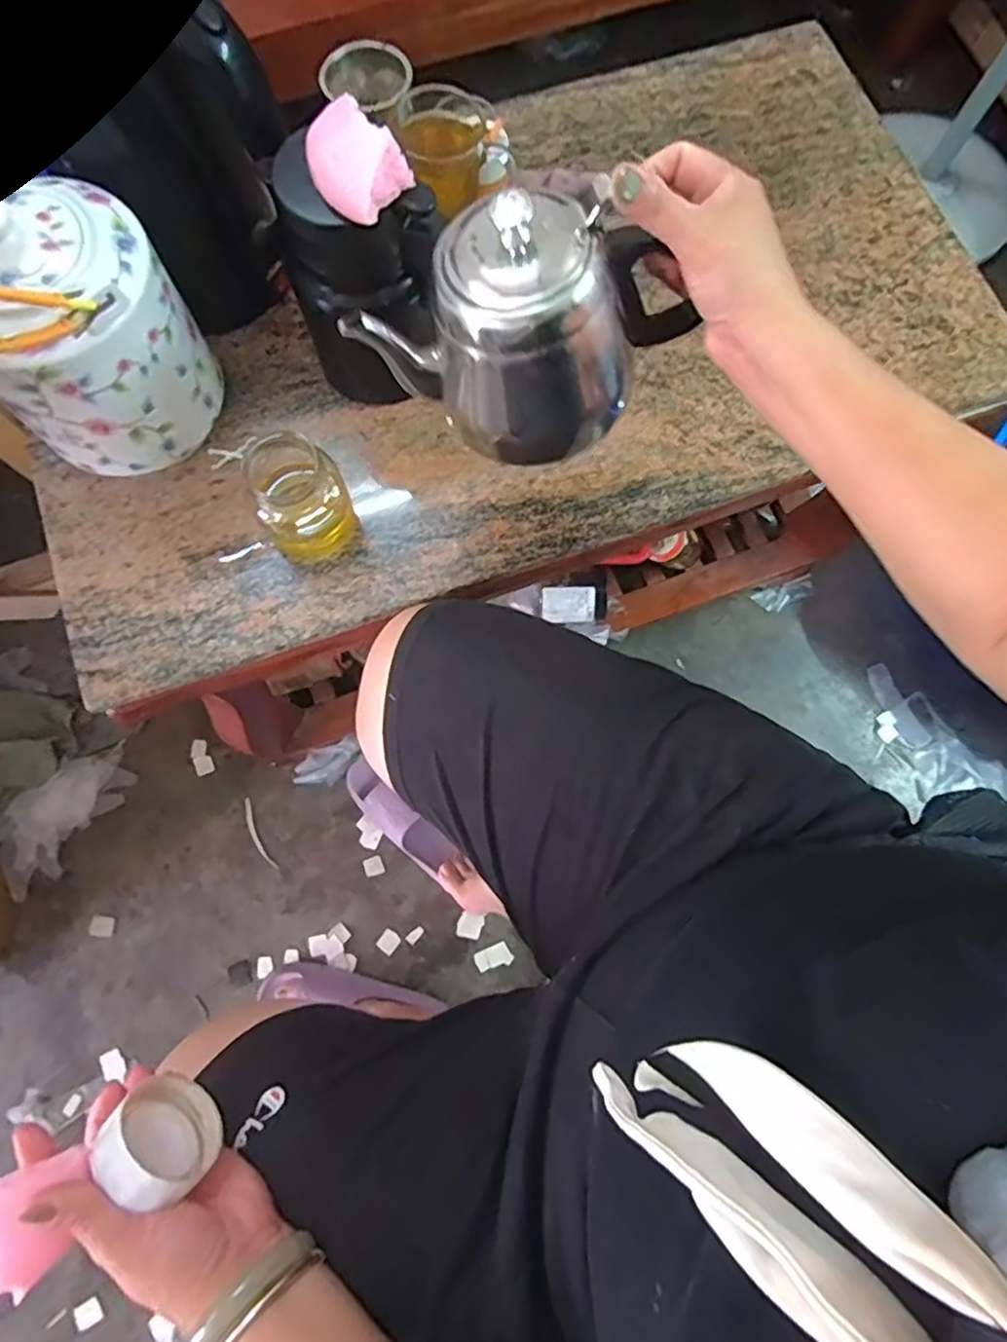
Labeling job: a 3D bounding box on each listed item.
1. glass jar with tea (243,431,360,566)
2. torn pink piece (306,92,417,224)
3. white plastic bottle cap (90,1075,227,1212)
[{"bbox_3d":[-0.160,-0.134,0.508,0.072,0.094,0.061,-23,77,-6],"label":"glass jar with tea"},{"bbox_3d":[-0.097,-0.325,0.407,0.066,0.029,0.047,44,79,10],"label":"torn pink piece"},{"bbox_3d":[-0.197,0.272,0.375,0.055,0.065,0.028,37,78,8],"label":"white plastic bottle cap"}]

